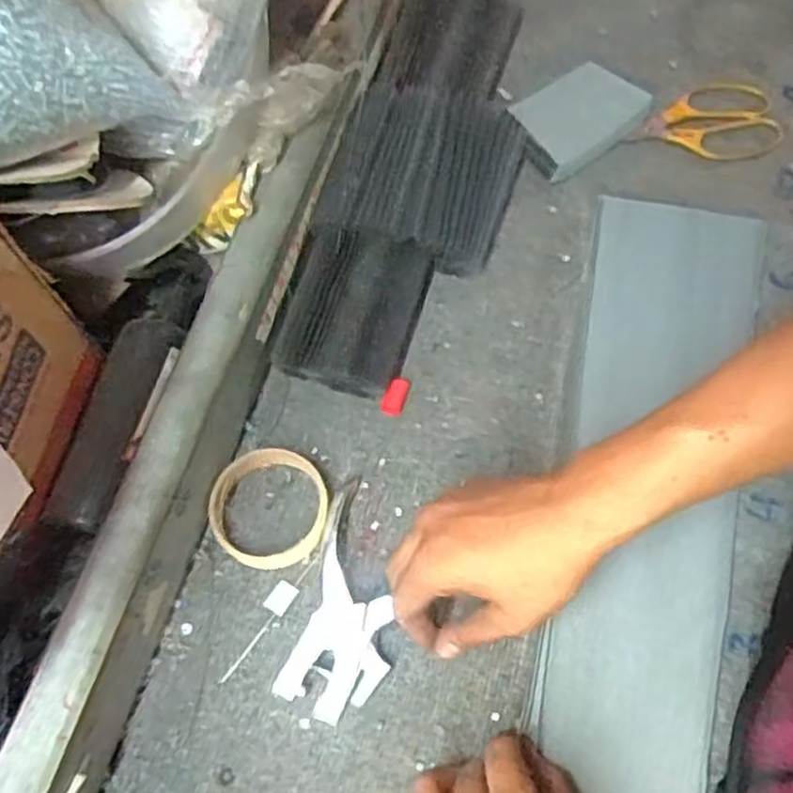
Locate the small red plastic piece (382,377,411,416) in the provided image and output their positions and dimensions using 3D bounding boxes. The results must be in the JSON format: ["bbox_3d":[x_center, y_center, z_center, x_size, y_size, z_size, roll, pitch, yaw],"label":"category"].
[{"bbox_3d":[-0.001,-0.001,0.591,0.016,0.011,0.029,16,68,11],"label":"small red plastic piece"}]

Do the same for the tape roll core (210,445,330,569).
[{"bbox_3d":[-0.092,0.082,0.551,0.083,0.022,0.087,-1,66,3],"label":"tape roll core"}]

